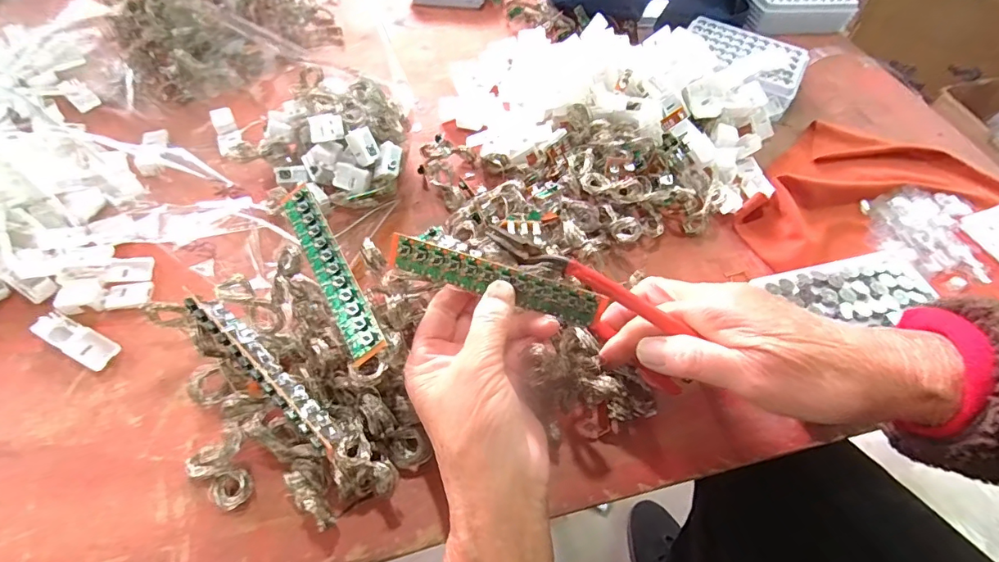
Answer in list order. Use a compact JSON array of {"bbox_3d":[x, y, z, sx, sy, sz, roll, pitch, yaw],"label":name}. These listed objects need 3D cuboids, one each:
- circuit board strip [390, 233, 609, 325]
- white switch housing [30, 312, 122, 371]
[{"bbox_3d":[-0.003,0.000,0.276,0.123,0.022,0.005,17,19,4],"label":"circuit board strip"},{"bbox_3d":[-0.276,0.038,0.316,0.056,0.011,0.020,24,59,13],"label":"white switch housing"}]

